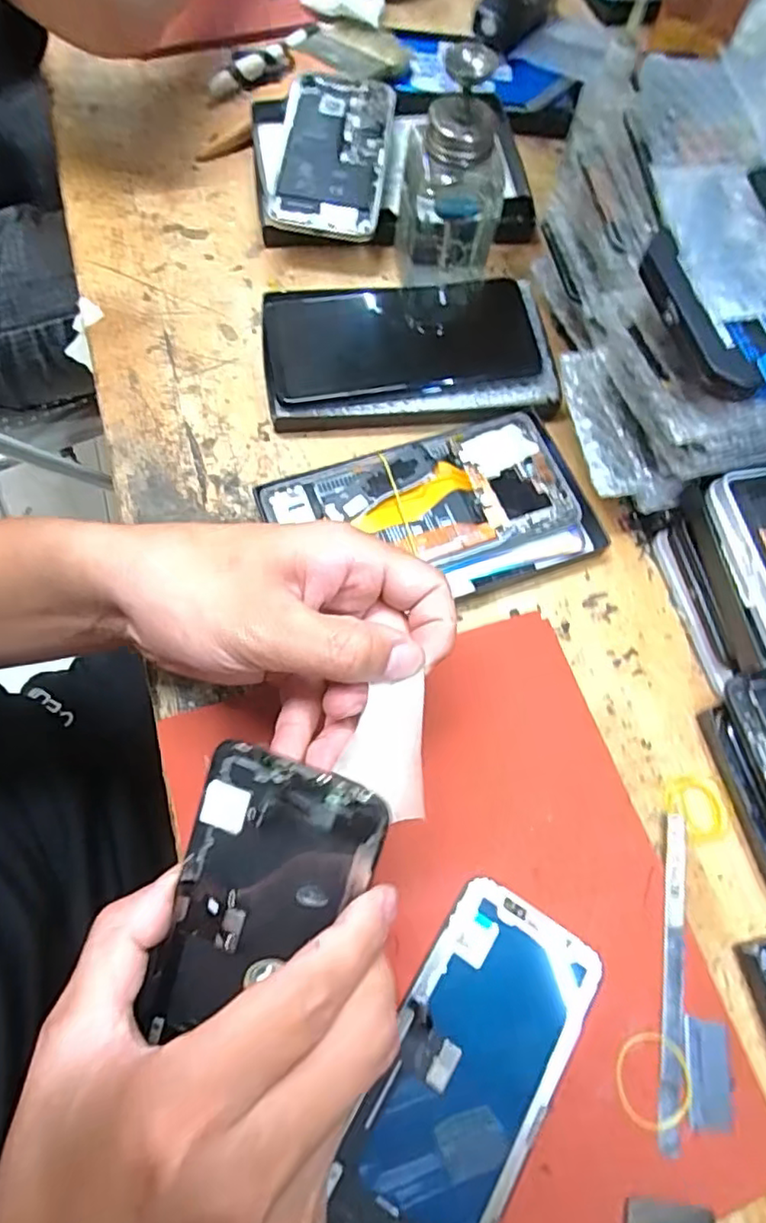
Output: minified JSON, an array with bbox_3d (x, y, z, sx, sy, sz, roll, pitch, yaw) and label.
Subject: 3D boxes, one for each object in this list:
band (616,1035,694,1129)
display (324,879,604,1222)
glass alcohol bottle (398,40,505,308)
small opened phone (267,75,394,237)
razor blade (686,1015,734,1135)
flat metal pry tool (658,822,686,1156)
[{"bbox_3d":[0.111,0.191,0.247,0.031,0.004,0.032,1,69,-2],"label":"band"},{"bbox_3d":[0.033,0.187,0.244,0.066,0.007,0.139,31,71,9],"label":"display"},{"bbox_3d":[0.041,-0.254,0.368,0.061,0.131,0.058,5,69,-1],"label":"glass alcohol bottle"},{"bbox_3d":[-0.034,-0.315,0.418,0.073,0.011,0.139,8,78,-4],"label":"small opened phone"},{"bbox_3d":[0.135,0.191,0.252,0.019,0.004,0.038,9,69,1],"label":"razor blade"},{"bbox_3d":[0.126,0.154,0.262,0.009,0.004,0.127,12,69,2],"label":"flat metal pry tool"}]

